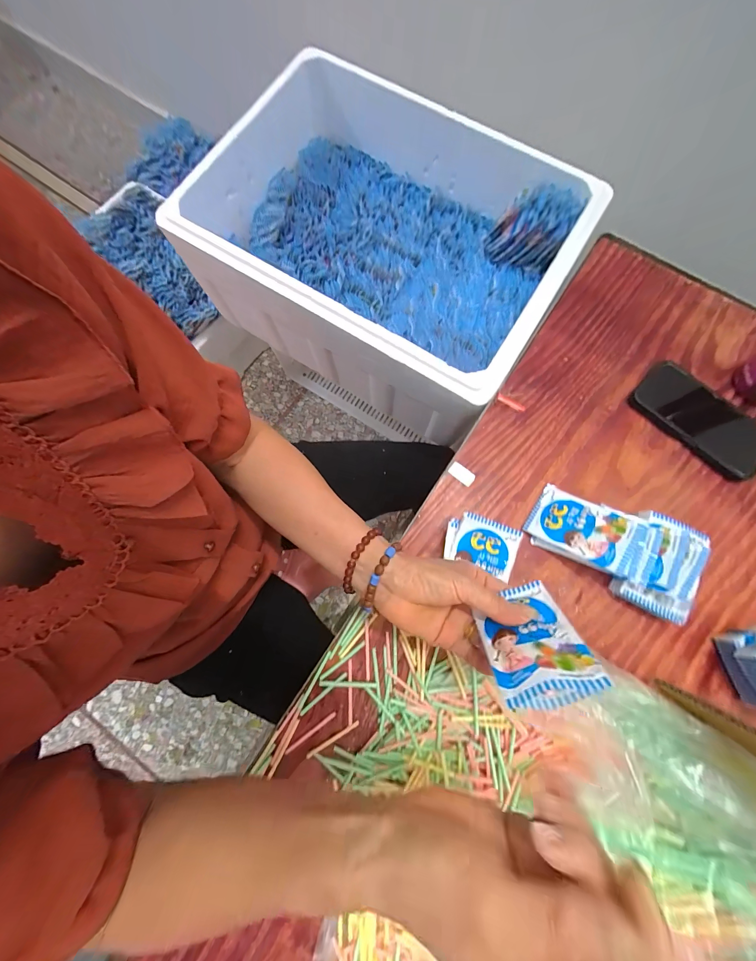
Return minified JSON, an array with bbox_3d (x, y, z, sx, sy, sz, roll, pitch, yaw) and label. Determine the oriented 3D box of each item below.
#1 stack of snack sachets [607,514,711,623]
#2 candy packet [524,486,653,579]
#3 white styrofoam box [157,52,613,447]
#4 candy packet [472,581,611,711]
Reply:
[{"bbox_3d":[0.316,0.094,0.356,0.072,0.048,0.107,22,79,5],"label":"stack of snack sachets"},{"bbox_3d":[0.233,0.054,0.366,0.108,0.014,0.067,28,77,34],"label":"candy packet"},{"bbox_3d":[-0.014,-0.404,0.572,0.624,0.188,0.428,35,80,7],"label":"white styrofoam box"},{"bbox_3d":[0.113,0.118,0.243,0.064,0.102,0.013,-19,102,10],"label":"candy packet"}]

